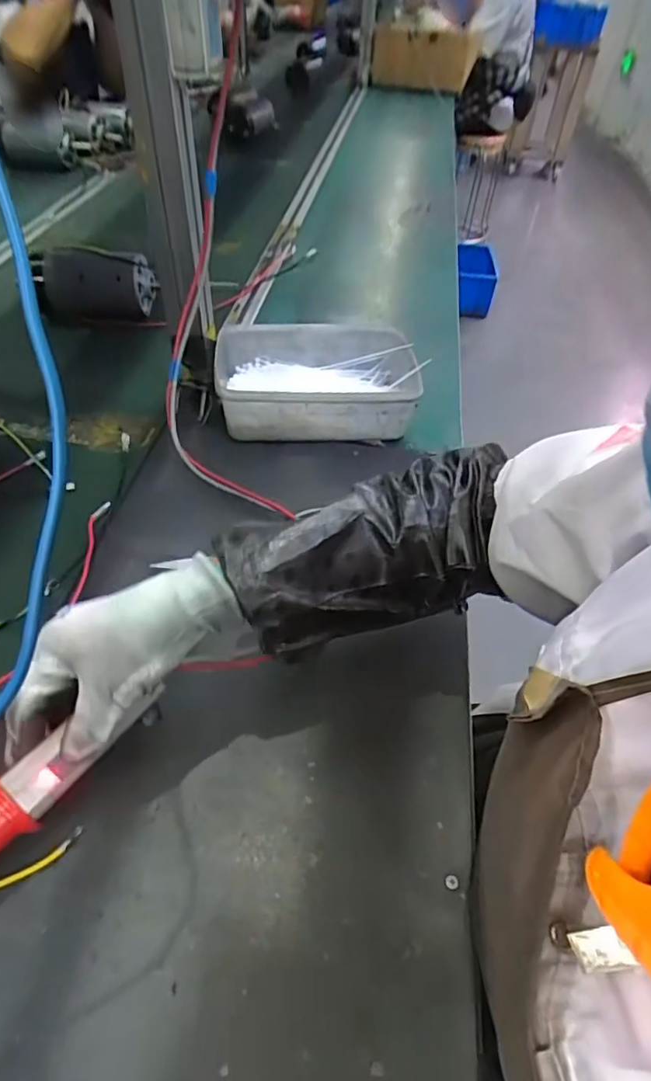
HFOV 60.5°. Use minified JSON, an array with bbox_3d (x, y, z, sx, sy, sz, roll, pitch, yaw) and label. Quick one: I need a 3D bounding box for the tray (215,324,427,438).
[{"bbox_3d":[-0.009,-0.182,0.656,0.230,0.074,0.158,-5,49,-6],"label":"tray"}]

